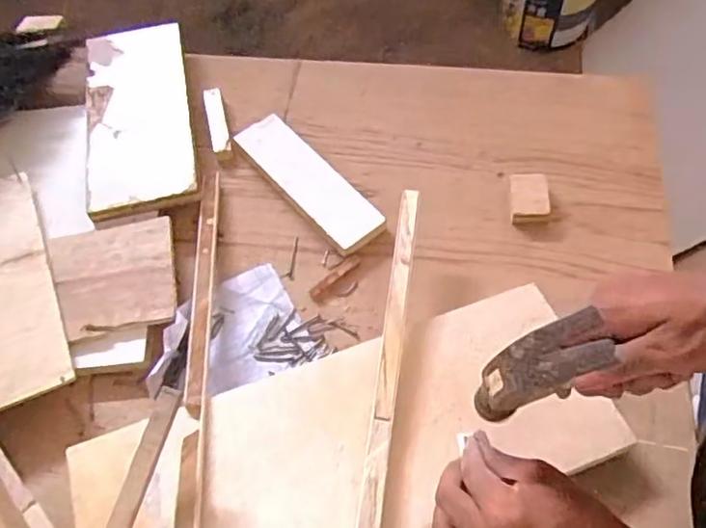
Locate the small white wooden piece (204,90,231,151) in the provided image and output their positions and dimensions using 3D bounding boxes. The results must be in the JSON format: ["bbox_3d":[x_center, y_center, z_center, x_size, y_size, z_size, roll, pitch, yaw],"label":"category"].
[{"bbox_3d":[-0.164,-0.175,0.742,0.023,0.011,0.099,-14,60,-5],"label":"small white wooden piece"}]

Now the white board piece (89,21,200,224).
[{"bbox_3d":[-0.253,-0.179,0.725,0.119,0.020,0.272,-12,60,-4],"label":"white board piece"}]

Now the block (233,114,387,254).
[{"bbox_3d":[-0.048,-0.091,0.689,0.062,0.026,0.207,-37,64,-17],"label":"block"}]

